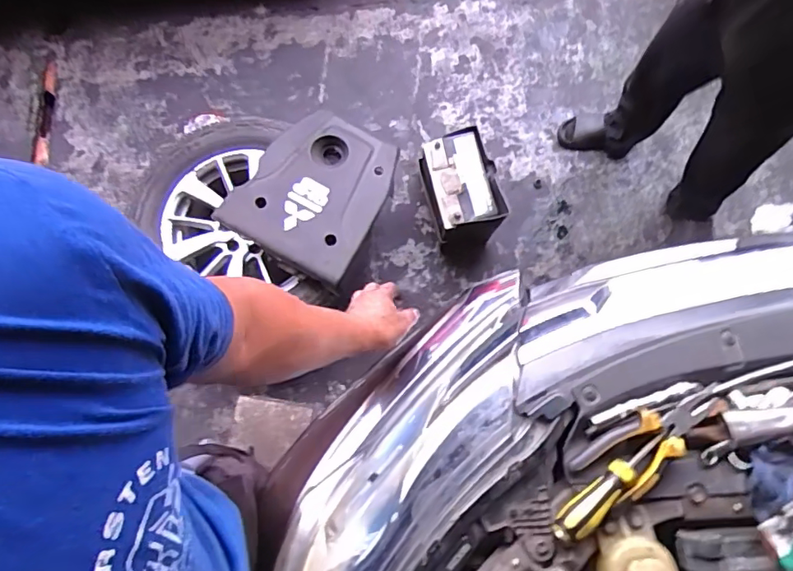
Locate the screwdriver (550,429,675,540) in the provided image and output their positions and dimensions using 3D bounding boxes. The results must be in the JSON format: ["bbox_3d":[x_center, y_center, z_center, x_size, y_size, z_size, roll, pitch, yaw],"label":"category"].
[{"bbox_3d":[0.233,0.211,0.560,0.165,0.032,0.026,-40,80,-8],"label":"screwdriver"}]

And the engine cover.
[{"bbox_3d":[-0.233,-0.288,1.536,0.410,0.077,0.476,28,79,6],"label":"engine cover"}]

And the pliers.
[{"bbox_3d":[0.286,0.174,0.578,0.182,0.026,0.068,-26,78,-5],"label":"pliers"}]

